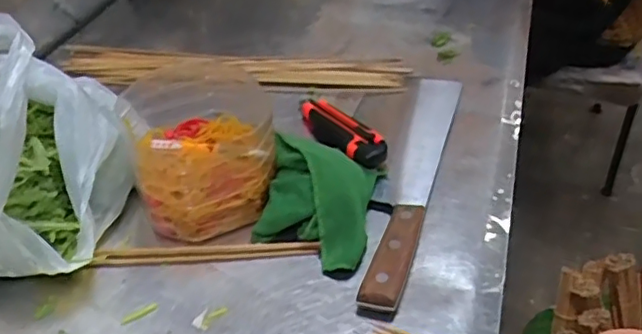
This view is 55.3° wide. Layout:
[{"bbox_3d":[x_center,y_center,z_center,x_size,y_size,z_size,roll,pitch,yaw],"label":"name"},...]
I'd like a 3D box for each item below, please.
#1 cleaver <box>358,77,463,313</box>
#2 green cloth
[{"bbox_3d":[0.090,0.000,0.610,0.052,0.020,0.342,12,43,14],"label":"cleaver"},{"bbox_3d":[-0.005,0.023,0.560,0.109,0.051,0.136,10,42,11],"label":"green cloth"}]

